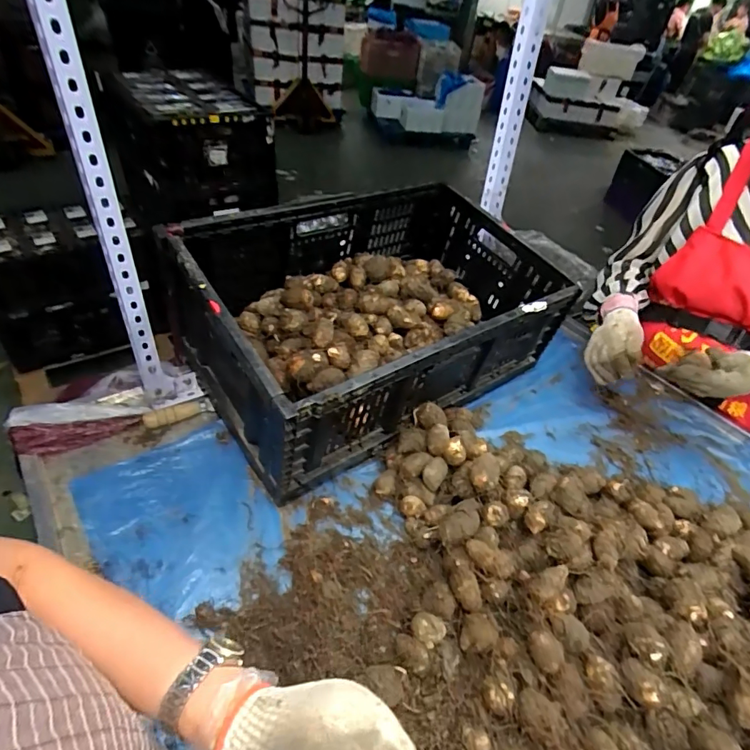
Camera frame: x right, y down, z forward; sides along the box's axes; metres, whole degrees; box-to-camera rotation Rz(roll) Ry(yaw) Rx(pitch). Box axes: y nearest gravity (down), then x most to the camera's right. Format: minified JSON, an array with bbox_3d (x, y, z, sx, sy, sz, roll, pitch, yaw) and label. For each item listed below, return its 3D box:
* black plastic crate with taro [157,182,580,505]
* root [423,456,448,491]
[{"bbox_3d":[0.005,-0.113,0.850,0.613,0.271,0.435,-23,50,-29],"label":"black plastic crate with taro"},{"bbox_3d":[0.089,0.146,0.695,0.033,0.021,0.048,30,83,36],"label":"root"}]

